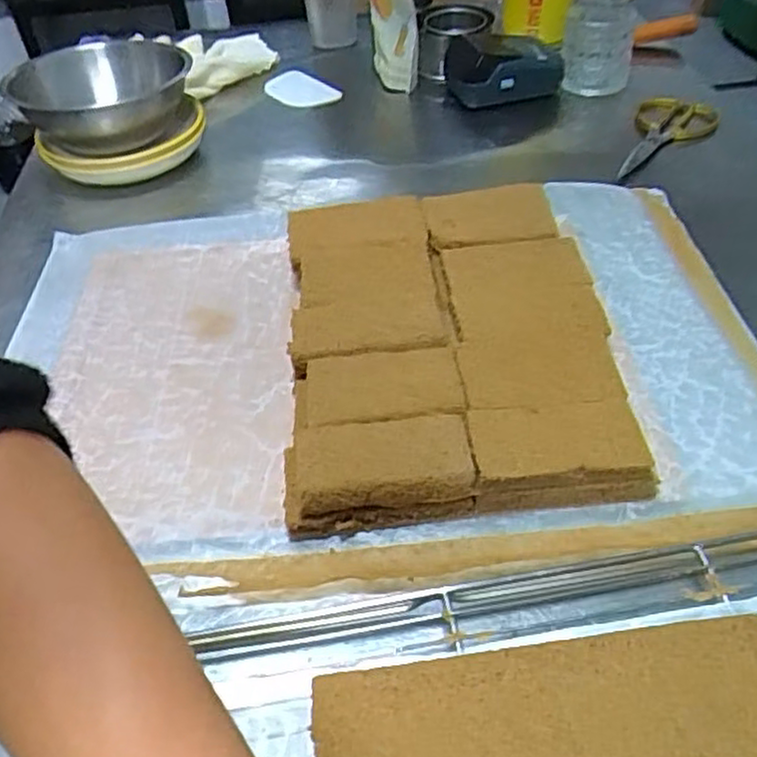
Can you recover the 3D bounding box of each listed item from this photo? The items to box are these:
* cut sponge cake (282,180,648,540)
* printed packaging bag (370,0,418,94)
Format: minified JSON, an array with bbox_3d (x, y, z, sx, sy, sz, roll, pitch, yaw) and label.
[{"bbox_3d":[0.047,-0.037,0.528,0.221,0.039,0.305,-6,46,-1],"label":"cut sponge cake"},{"bbox_3d":[0.009,-0.451,0.850,0.054,0.169,0.137,-6,46,-1],"label":"printed packaging bag"}]

